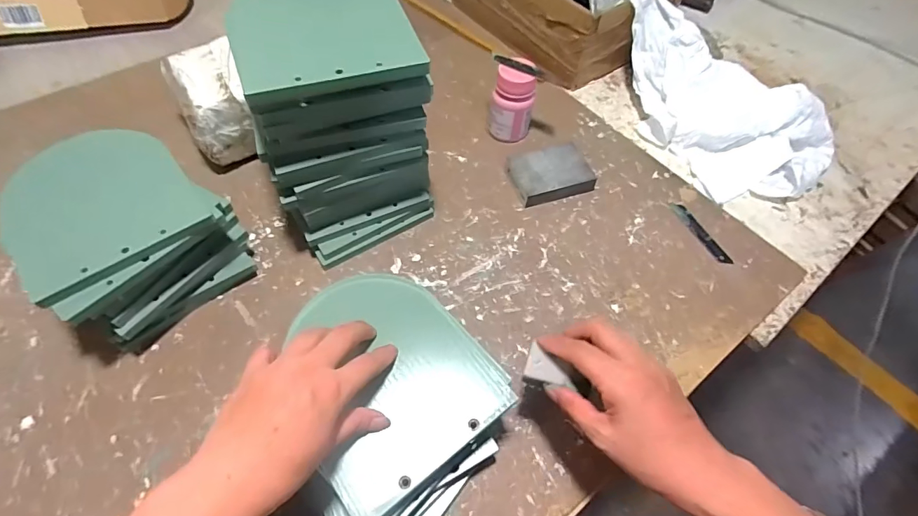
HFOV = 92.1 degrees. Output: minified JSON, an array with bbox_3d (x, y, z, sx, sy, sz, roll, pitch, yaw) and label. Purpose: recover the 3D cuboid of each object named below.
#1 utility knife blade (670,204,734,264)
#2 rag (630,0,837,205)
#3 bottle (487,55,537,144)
[{"bbox_3d":[0.304,-0.032,0.555,0.019,0.004,0.098,-18,62,-14],"label":"utility knife blade"},{"bbox_3d":[0.397,-0.241,0.634,0.228,0.113,0.314,-16,61,-13],"label":"rag"},{"bbox_3d":[0.072,-0.210,0.597,0.061,0.100,0.058,10,59,3],"label":"bottle"}]

